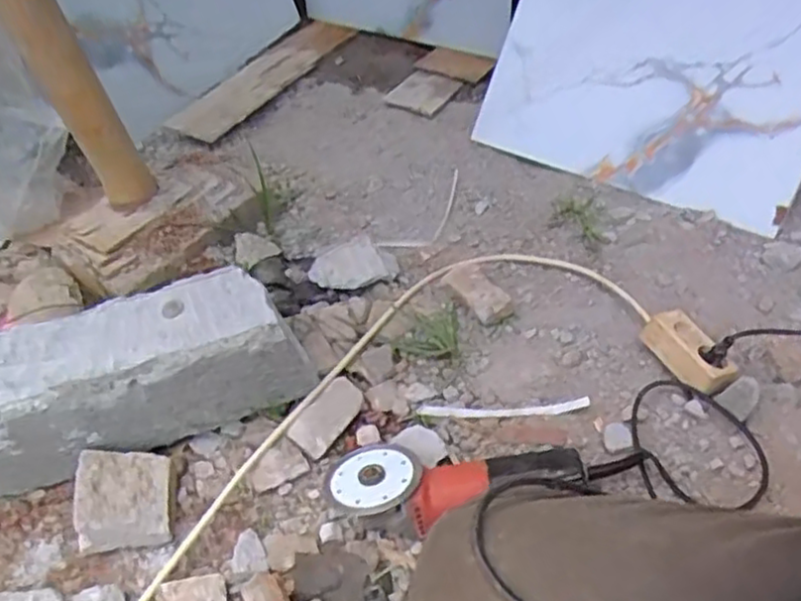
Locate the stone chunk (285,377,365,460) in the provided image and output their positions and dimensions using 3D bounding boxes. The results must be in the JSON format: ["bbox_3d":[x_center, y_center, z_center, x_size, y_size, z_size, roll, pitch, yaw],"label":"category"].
[{"bbox_3d":[-0.089,0.143,0.903,0.050,0.015,0.101,41,62,2],"label":"stone chunk"}]

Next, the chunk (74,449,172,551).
[{"bbox_3d":[-0.320,0.226,0.849,0.107,0.058,0.115,8,46,-21],"label":"chunk"}]

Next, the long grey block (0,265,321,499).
[{"bbox_3d":[-0.327,0.100,0.876,0.418,0.177,0.123,-18,49,-11],"label":"long grey block"}]

